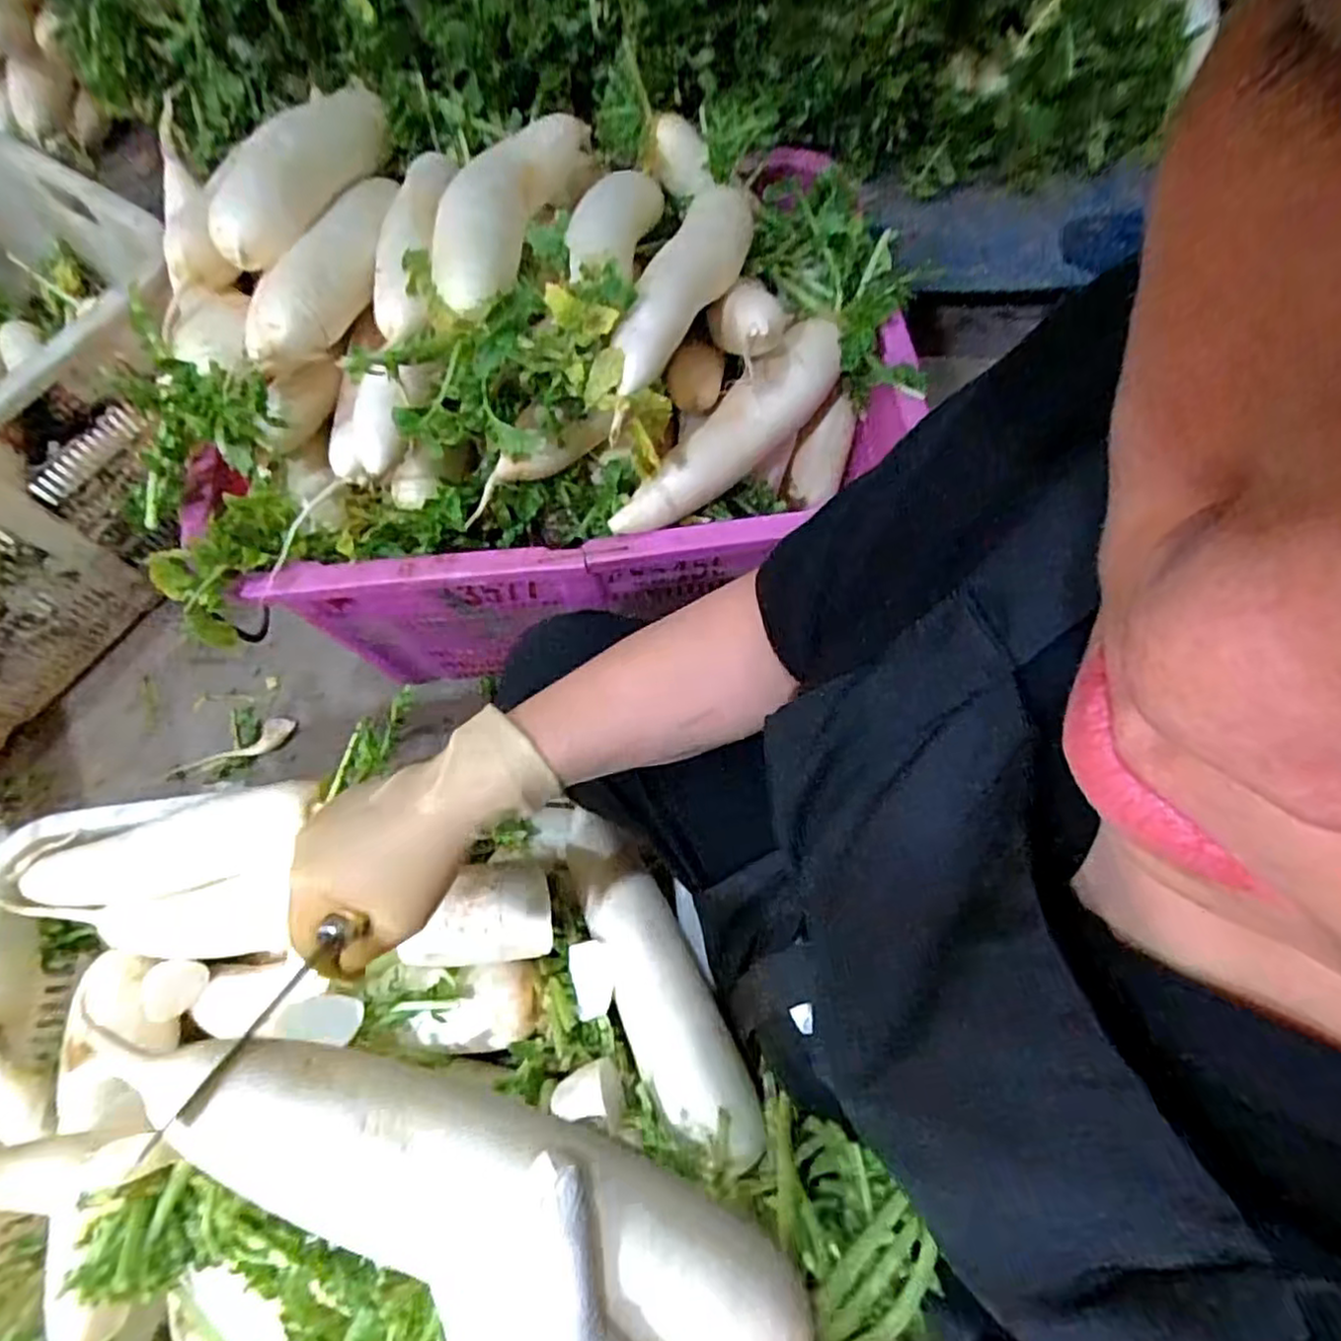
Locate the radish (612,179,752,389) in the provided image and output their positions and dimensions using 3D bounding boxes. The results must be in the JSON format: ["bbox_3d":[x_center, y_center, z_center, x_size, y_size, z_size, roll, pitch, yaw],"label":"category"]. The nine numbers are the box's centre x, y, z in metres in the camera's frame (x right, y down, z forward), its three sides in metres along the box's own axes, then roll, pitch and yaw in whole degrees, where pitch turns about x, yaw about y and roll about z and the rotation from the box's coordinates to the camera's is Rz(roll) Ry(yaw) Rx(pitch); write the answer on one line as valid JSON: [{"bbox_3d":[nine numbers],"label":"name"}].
[{"bbox_3d":[0.016,-0.346,0.617,0.056,0.051,0.331,18,55,8],"label":"radish"}]

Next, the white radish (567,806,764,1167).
[{"bbox_3d":[-0.013,0.224,0.528,0.060,0.065,0.257,-27,51,-9],"label":"white radish"}]

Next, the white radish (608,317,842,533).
[{"bbox_3d":[0.058,-0.222,0.653,0.061,0.055,0.297,40,75,15],"label":"white radish"}]

